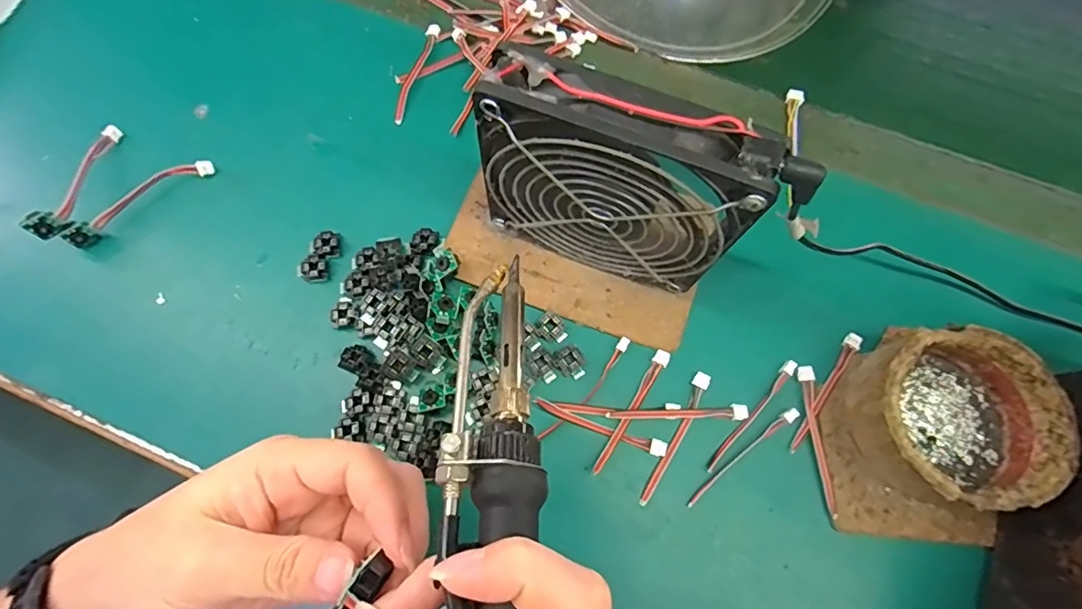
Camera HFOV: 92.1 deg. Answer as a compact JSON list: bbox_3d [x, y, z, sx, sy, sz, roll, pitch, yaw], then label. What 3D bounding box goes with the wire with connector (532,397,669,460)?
[{"bbox_3d":[0.031,0.065,0.275,0.071,0.005,0.007,19,75,6],"label":"wire with connector"}]

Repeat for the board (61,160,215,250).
[{"bbox_3d":[-0.241,-0.064,0.314,0.087,0.014,0.016,-38,77,-10],"label":"board"}]

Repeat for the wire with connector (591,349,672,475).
[{"bbox_3d":[0.049,0.057,0.278,0.008,0.004,0.076,31,77,9],"label":"wire with connector"}]

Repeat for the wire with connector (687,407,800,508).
[{"bbox_3d":[0.105,0.079,0.271,0.076,0.005,0.006,-37,77,-9],"label":"wire with connector"}]

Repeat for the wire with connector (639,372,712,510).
[{"bbox_3d":[0.071,0.070,0.275,0.009,0.007,0.075,30,76,8],"label":"wire with connector"}]

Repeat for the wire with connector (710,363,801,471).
[{"bbox_3d":[0.113,0.059,0.277,0.005,0.005,0.075,41,78,11],"label":"wire with connector"}]

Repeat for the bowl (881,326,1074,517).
[{"bbox_3d":[0.205,0.057,0.258,0.080,0.039,0.081,0,74,0],"label":"bowl"}]

